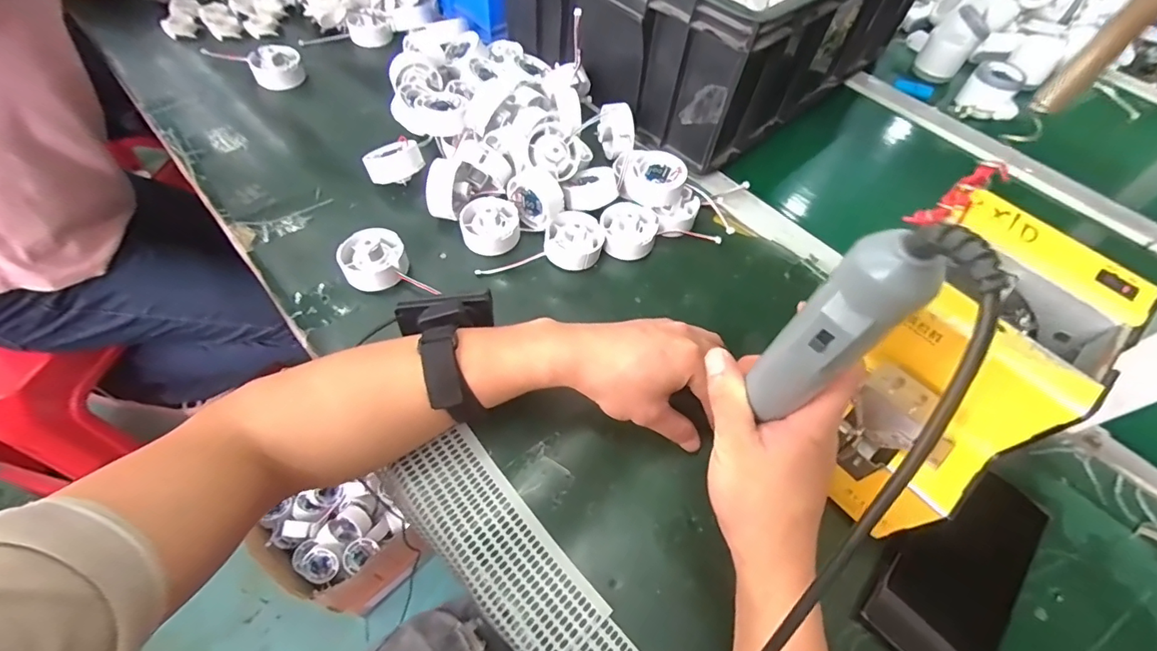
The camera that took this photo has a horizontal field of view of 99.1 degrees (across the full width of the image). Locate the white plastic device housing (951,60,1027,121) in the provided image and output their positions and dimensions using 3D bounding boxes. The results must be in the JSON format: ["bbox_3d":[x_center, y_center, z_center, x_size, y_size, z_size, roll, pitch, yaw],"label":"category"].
[{"bbox_3d":[0.553,-0.308,0.659,0.070,0.044,0.063,30,60,15],"label":"white plastic device housing"}]

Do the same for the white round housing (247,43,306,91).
[{"bbox_3d":[-0.367,-0.315,0.603,0.055,0.035,0.055,2,57,-3],"label":"white round housing"}]

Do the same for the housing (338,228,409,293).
[{"bbox_3d":[-0.182,-0.058,0.439,0.053,0.031,0.054,2,57,-3],"label":"housing"}]

